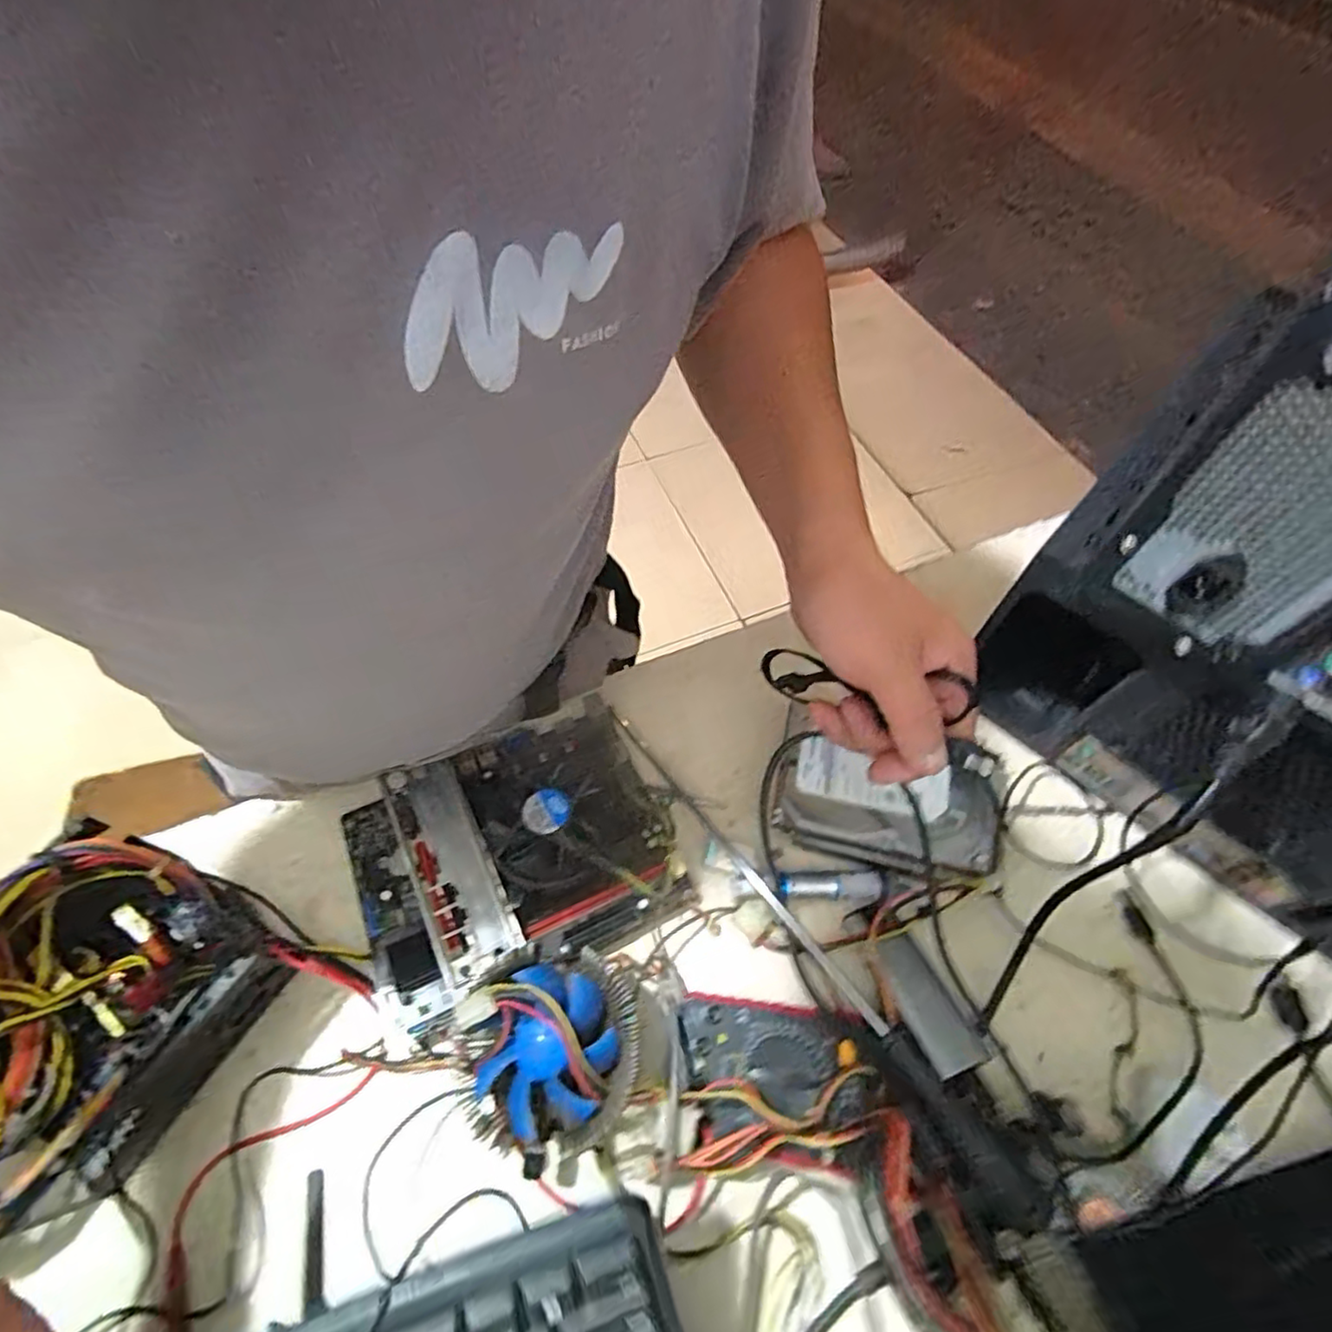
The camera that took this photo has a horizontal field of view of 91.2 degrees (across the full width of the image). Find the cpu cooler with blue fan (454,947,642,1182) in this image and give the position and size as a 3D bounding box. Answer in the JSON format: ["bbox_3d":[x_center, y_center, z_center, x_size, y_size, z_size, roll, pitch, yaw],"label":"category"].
[{"bbox_3d":[-0.070,0.232,0.386,0.111,0.065,0.096,-22,61,-13],"label":"cpu cooler with blue fan"}]

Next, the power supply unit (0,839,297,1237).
[{"bbox_3d":[-0.344,0.200,0.393,0.160,0.080,0.152,34,65,19],"label":"power supply unit"}]

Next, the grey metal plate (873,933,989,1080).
[{"bbox_3d":[0.162,0.210,0.409,0.033,0.006,0.083,-15,43,-9],"label":"grey metal plate"}]

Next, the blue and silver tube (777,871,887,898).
[{"bbox_3d":[0.115,0.154,0.459,0.076,0.018,0.016,0,59,0],"label":"blue and silver tube"}]

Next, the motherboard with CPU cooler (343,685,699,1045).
[{"bbox_3d":[-0.110,0.126,0.463,0.222,0.055,0.177,-25,62,-14],"label":"motherboard with CPU cooler"}]

